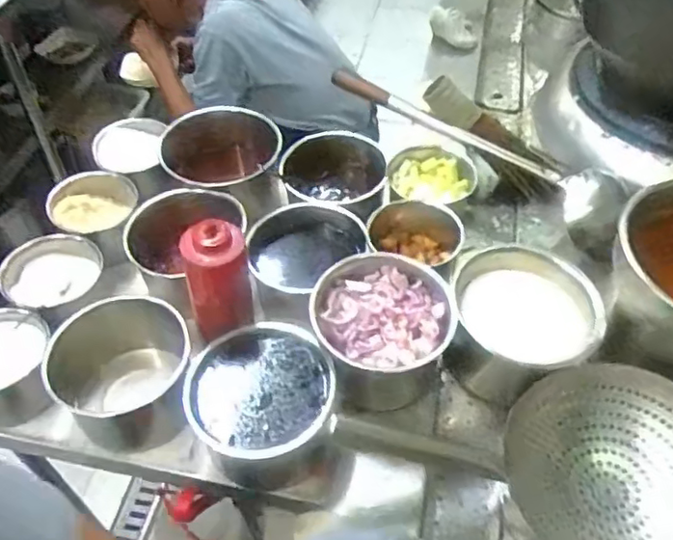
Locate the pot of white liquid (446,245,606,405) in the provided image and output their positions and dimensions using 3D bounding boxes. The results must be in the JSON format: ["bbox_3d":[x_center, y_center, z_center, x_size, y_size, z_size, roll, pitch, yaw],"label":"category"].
[{"bbox_3d":[0.231,0.071,0.793,0.159,0.118,0.167,1,50,-1],"label":"pot of white liquid"}]

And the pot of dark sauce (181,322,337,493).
[{"bbox_3d":[-0.083,0.152,0.693,0.154,0.103,0.158,1,50,-1],"label":"pot of dark sauce"}]

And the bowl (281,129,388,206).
[{"bbox_3d":[-0.001,-0.137,0.945,0.155,0.074,0.165,1,50,-1],"label":"bowl"}]

